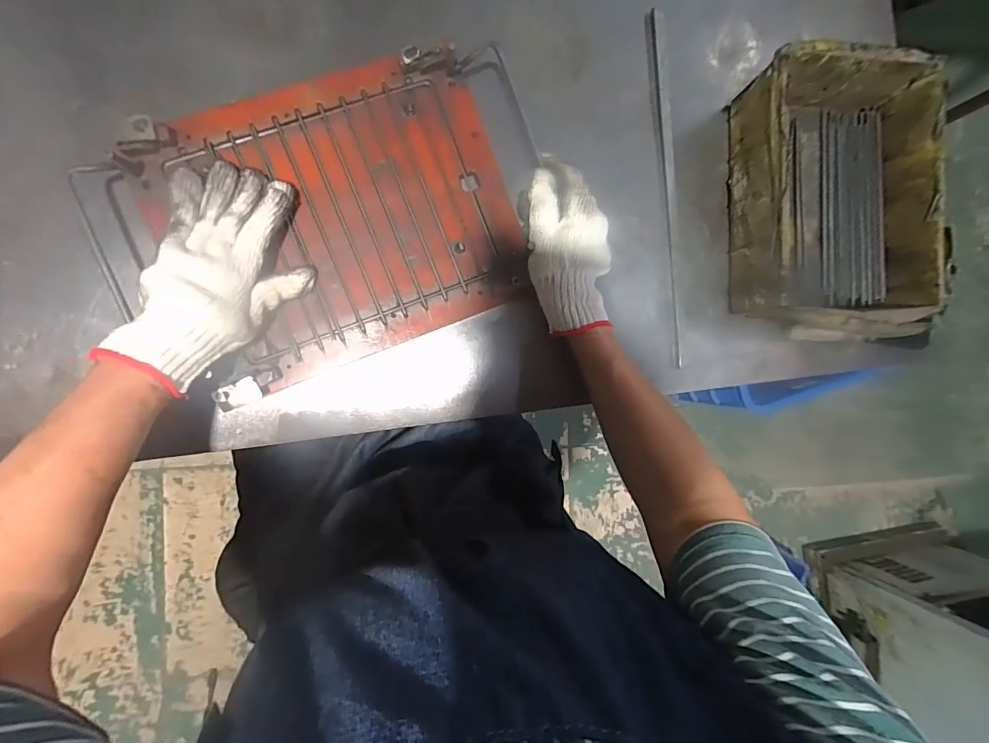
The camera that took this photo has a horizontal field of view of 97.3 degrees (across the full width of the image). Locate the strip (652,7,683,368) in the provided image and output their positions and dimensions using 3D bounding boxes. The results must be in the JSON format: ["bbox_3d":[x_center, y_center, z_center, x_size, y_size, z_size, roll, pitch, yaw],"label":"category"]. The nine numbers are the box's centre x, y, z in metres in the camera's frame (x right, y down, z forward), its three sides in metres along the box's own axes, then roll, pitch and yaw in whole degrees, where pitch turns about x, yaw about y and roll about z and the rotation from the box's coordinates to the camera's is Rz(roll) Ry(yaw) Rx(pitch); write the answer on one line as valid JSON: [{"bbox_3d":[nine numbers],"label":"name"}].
[{"bbox_3d":[0.179,-0.186,0.444,0.014,0.008,0.357,-4,91,-8],"label":"strip"}]

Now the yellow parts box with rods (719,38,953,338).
[{"bbox_3d":[0.334,-0.167,0.434,0.178,0.077,0.254,-3,91,-8],"label":"yellow parts box with rods"}]

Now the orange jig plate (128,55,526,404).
[{"bbox_3d":[-0.129,-0.134,0.391,0.291,0.012,0.231,-22,94,-8],"label":"orange jig plate"}]

